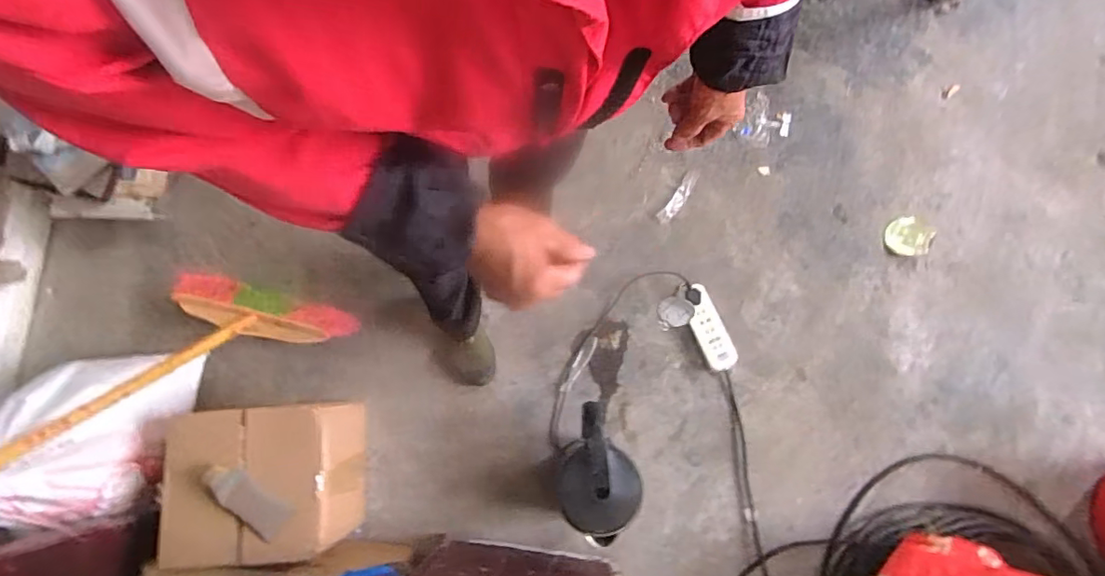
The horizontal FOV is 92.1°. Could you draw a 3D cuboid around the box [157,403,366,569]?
[{"bbox_3d":[-0.505,0.344,0.978,0.281,0.233,0.245,-3,80,-1],"label":"box"}]

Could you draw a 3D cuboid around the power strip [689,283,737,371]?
[{"bbox_3d":[0.328,0.086,1.131,0.065,0.050,0.187,-20,79,-4],"label":"power strip"}]

